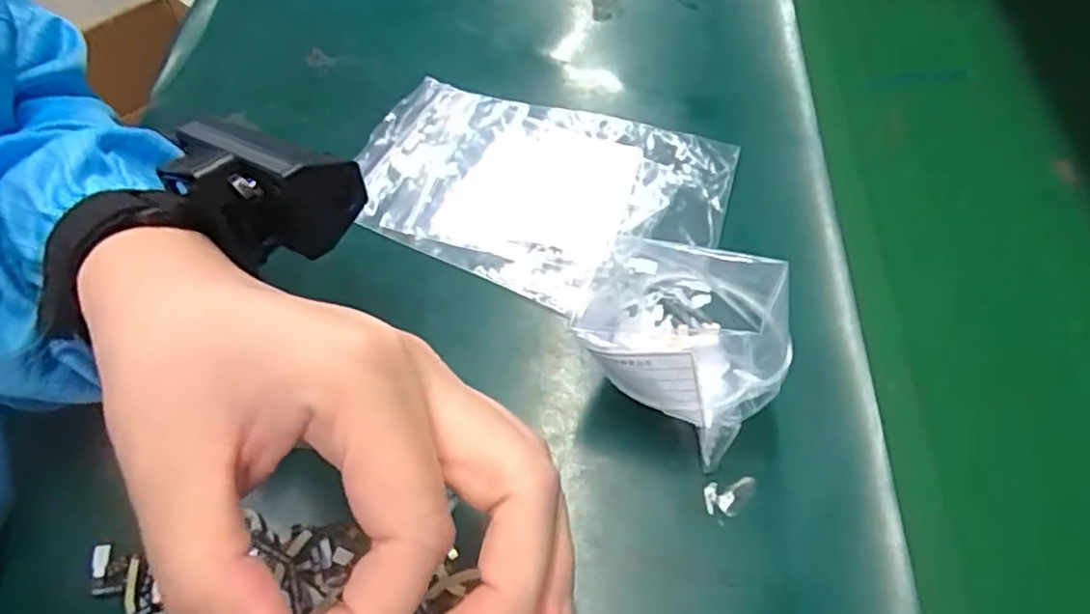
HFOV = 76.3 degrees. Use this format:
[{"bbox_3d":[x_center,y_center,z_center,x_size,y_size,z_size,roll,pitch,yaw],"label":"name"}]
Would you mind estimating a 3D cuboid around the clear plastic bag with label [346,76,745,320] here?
[{"bbox_3d":[-0.004,-0.056,0.332,0.172,0.008,0.111,13,59,11],"label":"clear plastic bag with label"}]

